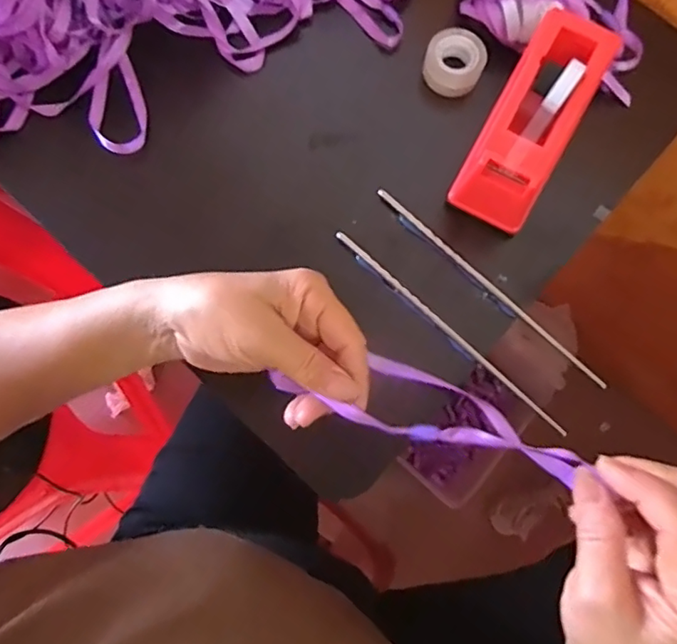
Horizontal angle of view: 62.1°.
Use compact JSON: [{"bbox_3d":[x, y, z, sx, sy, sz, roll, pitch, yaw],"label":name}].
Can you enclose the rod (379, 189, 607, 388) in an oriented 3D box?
[{"bbox_3d":[0.115,-0.028,0.431,0.222,0.007,0.007,43,80,9],"label":"rod"}]

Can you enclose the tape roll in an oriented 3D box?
[{"bbox_3d":[0.096,-0.215,0.467,0.047,0.024,0.045,0,77,0],"label":"tape roll"}]

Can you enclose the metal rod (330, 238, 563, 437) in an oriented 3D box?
[{"bbox_3d":[0.081,0.006,0.422,0.220,0.007,0.005,43,80,9],"label":"metal rod"}]

